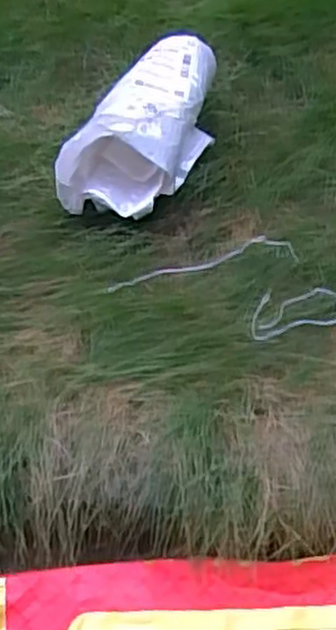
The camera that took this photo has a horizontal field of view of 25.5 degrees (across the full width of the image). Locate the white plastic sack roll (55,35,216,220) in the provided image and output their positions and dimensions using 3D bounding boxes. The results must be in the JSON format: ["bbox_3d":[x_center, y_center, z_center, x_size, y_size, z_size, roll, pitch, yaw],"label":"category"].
[{"bbox_3d":[-0.012,-0.248,0.979,0.129,0.130,0.302,25,62,17],"label":"white plastic sack roll"}]

